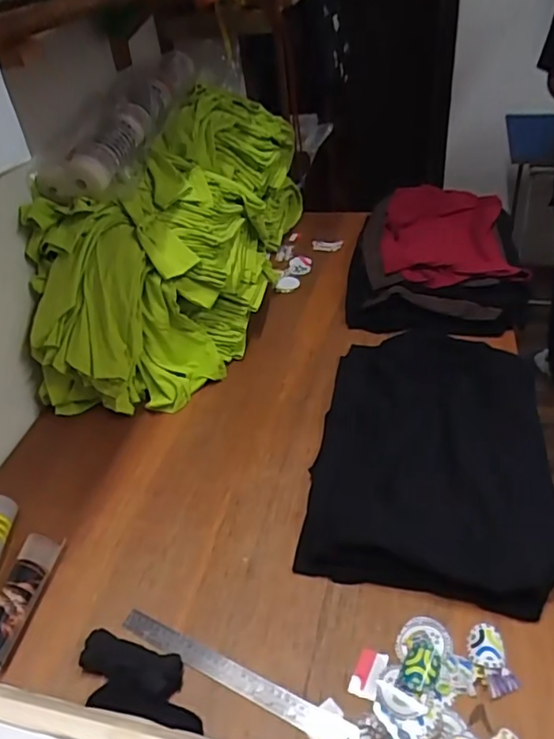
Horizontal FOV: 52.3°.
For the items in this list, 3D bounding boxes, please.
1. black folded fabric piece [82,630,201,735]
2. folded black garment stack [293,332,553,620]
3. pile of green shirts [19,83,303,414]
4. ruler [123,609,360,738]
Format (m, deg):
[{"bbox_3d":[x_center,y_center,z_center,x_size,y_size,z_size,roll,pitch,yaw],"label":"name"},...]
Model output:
[{"bbox_3d":[-0.180,0.360,0.690,0.128,0.031,0.054,9,41,18],"label":"black folded fabric piece"},{"bbox_3d":[0.245,0.112,0.890,0.348,0.091,0.483,6,40,14],"label":"folded black garment stack"},{"bbox_3d":[-0.189,-0.297,1.225,0.345,0.363,0.819,10,41,18],"label":"pile of green shirts"},{"bbox_3d":[-0.057,0.370,0.684,0.322,0.008,0.029,15,48,24],"label":"ruler"}]

